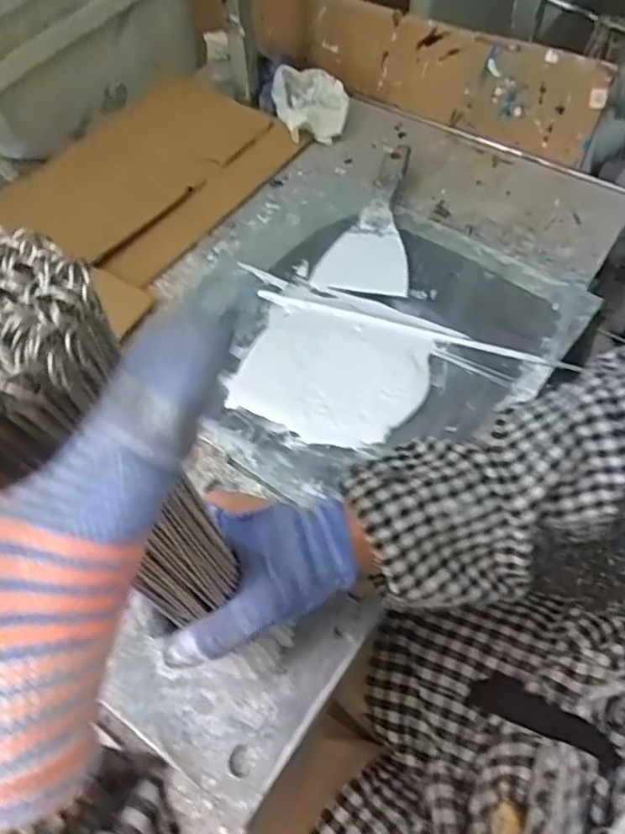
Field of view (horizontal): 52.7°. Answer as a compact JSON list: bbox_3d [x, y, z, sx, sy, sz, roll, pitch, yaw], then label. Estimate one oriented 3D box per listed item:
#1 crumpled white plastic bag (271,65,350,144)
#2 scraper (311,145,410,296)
[{"bbox_3d":[0.002,-0.379,0.772,0.086,0.065,0.075,-11,58,-7],"label":"crumpled white plastic bag"},{"bbox_3d":[0.063,-0.211,0.678,0.097,0.033,0.185,9,58,6],"label":"scraper"}]

